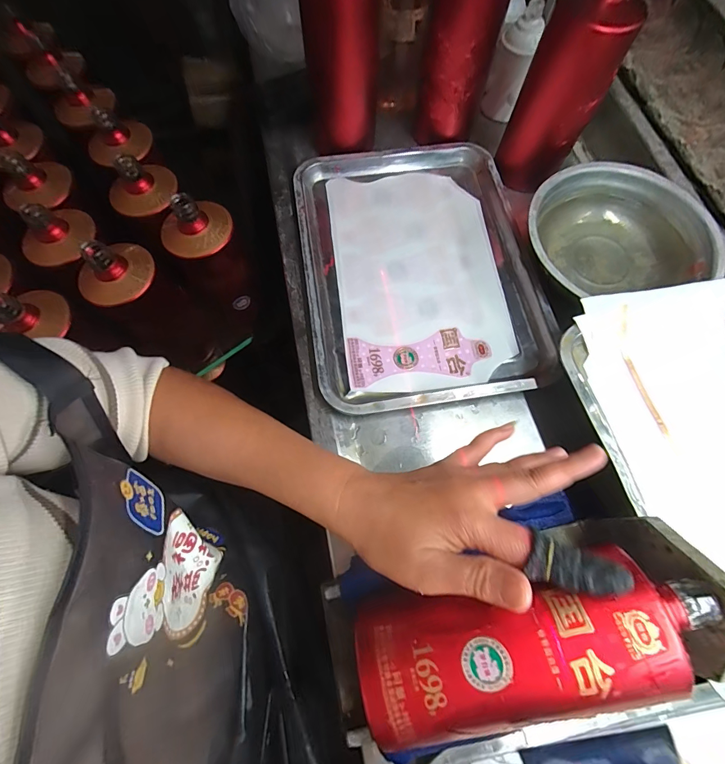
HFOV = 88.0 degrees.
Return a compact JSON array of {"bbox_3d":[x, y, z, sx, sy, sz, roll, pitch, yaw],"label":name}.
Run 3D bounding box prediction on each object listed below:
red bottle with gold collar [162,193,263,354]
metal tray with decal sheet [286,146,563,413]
[{"bbox_3d":[-0.186,-0.137,0.487,0.088,0.203,0.081,-24,70,-6],"label":"red bottle with gold collar"},{"bbox_3d":[0.062,-0.139,0.435,0.252,0.026,0.346,-8,69,-1],"label":"metal tray with decal sheet"}]

